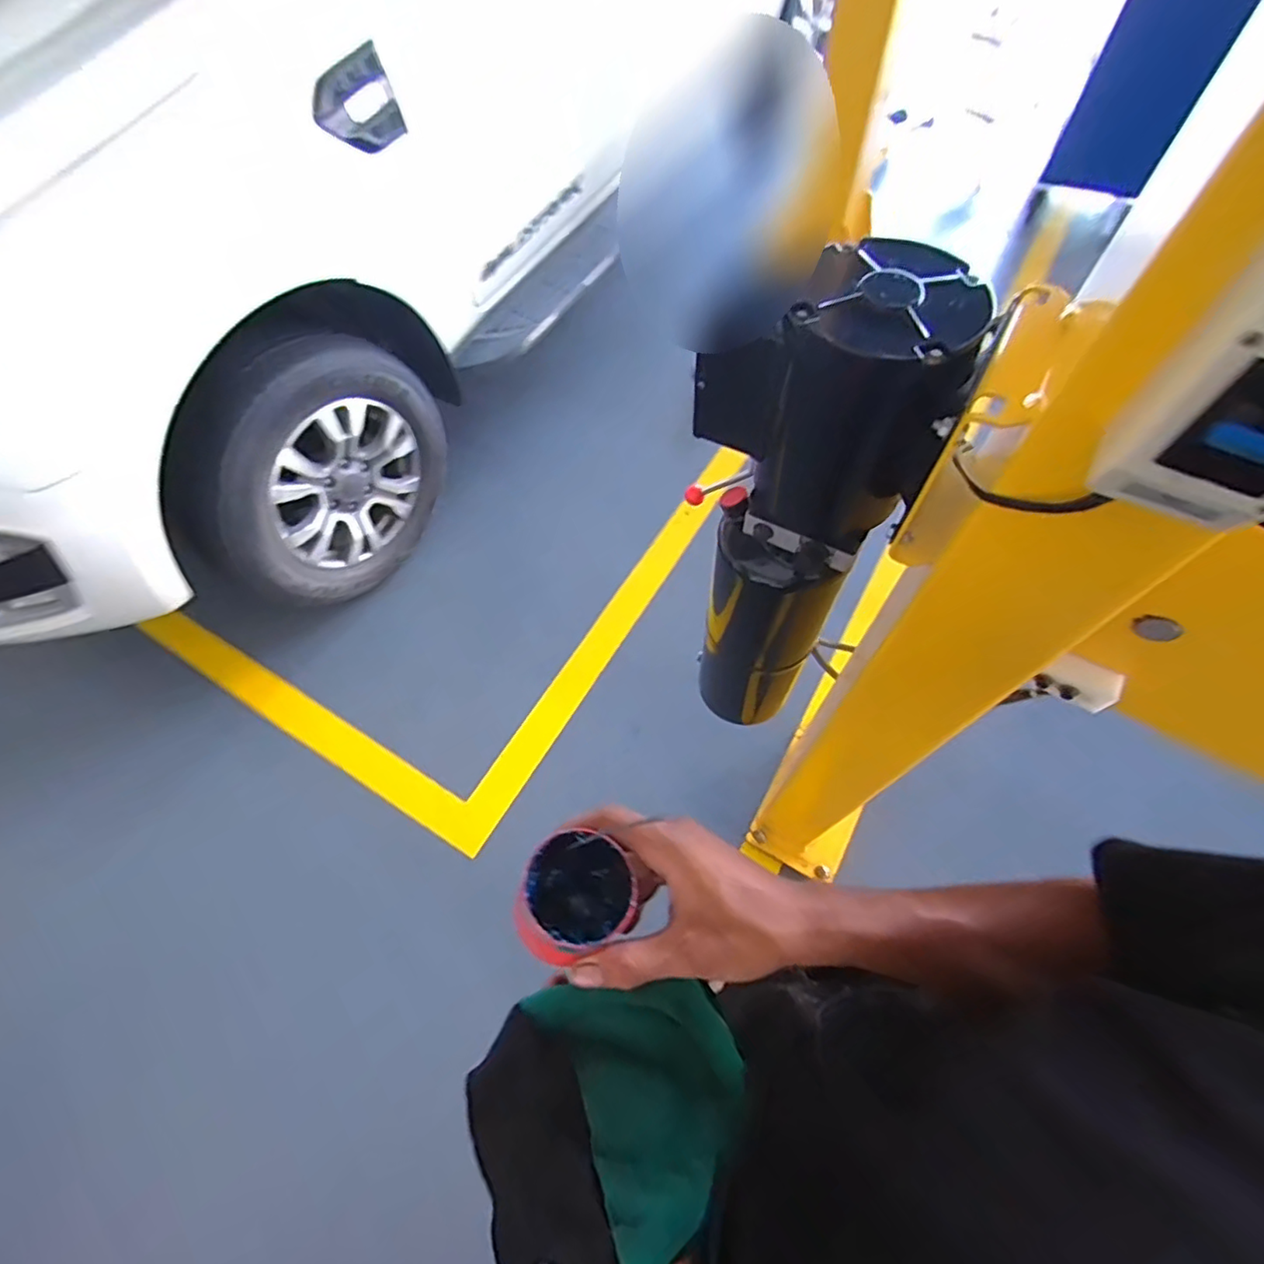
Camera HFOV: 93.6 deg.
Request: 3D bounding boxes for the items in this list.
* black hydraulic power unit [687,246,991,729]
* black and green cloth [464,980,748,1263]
[{"bbox_3d":[0.197,-0.103,0.815,0.222,0.772,0.157,29,67,16],"label":"black hydraulic power unit"},{"bbox_3d":[-0.013,0.276,0.339,0.153,0.038,0.124,-2,62,1],"label":"black and green cloth"}]

